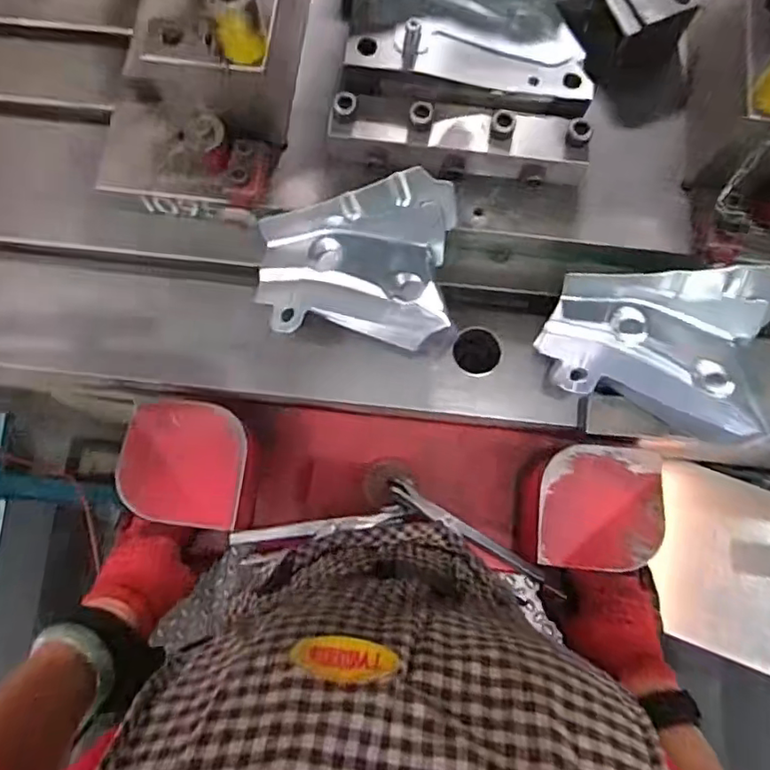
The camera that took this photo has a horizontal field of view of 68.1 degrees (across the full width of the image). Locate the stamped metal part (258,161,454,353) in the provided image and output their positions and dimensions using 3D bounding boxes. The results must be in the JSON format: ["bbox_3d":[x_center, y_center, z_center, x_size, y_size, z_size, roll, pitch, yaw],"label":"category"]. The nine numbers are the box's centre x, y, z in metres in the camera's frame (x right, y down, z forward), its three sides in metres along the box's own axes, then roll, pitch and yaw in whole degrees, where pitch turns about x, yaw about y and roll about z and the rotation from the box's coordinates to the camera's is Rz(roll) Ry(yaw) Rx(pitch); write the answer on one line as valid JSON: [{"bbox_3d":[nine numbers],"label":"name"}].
[{"bbox_3d":[-0.033,-0.121,0.565,0.194,0.078,0.147,6,77,1],"label":"stamped metal part"}]

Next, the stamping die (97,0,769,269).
[{"bbox_3d":[0.119,-0.325,0.575,0.812,0.175,0.343,10,78,2],"label":"stamping die"}]

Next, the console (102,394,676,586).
[{"bbox_3d":[0.008,0.095,0.579,0.499,0.101,0.137,5,77,1],"label":"console"}]

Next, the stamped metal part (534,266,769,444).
[{"bbox_3d":[0.267,-0.040,0.559,0.216,0.063,0.156,13,85,17],"label":"stamped metal part"}]

